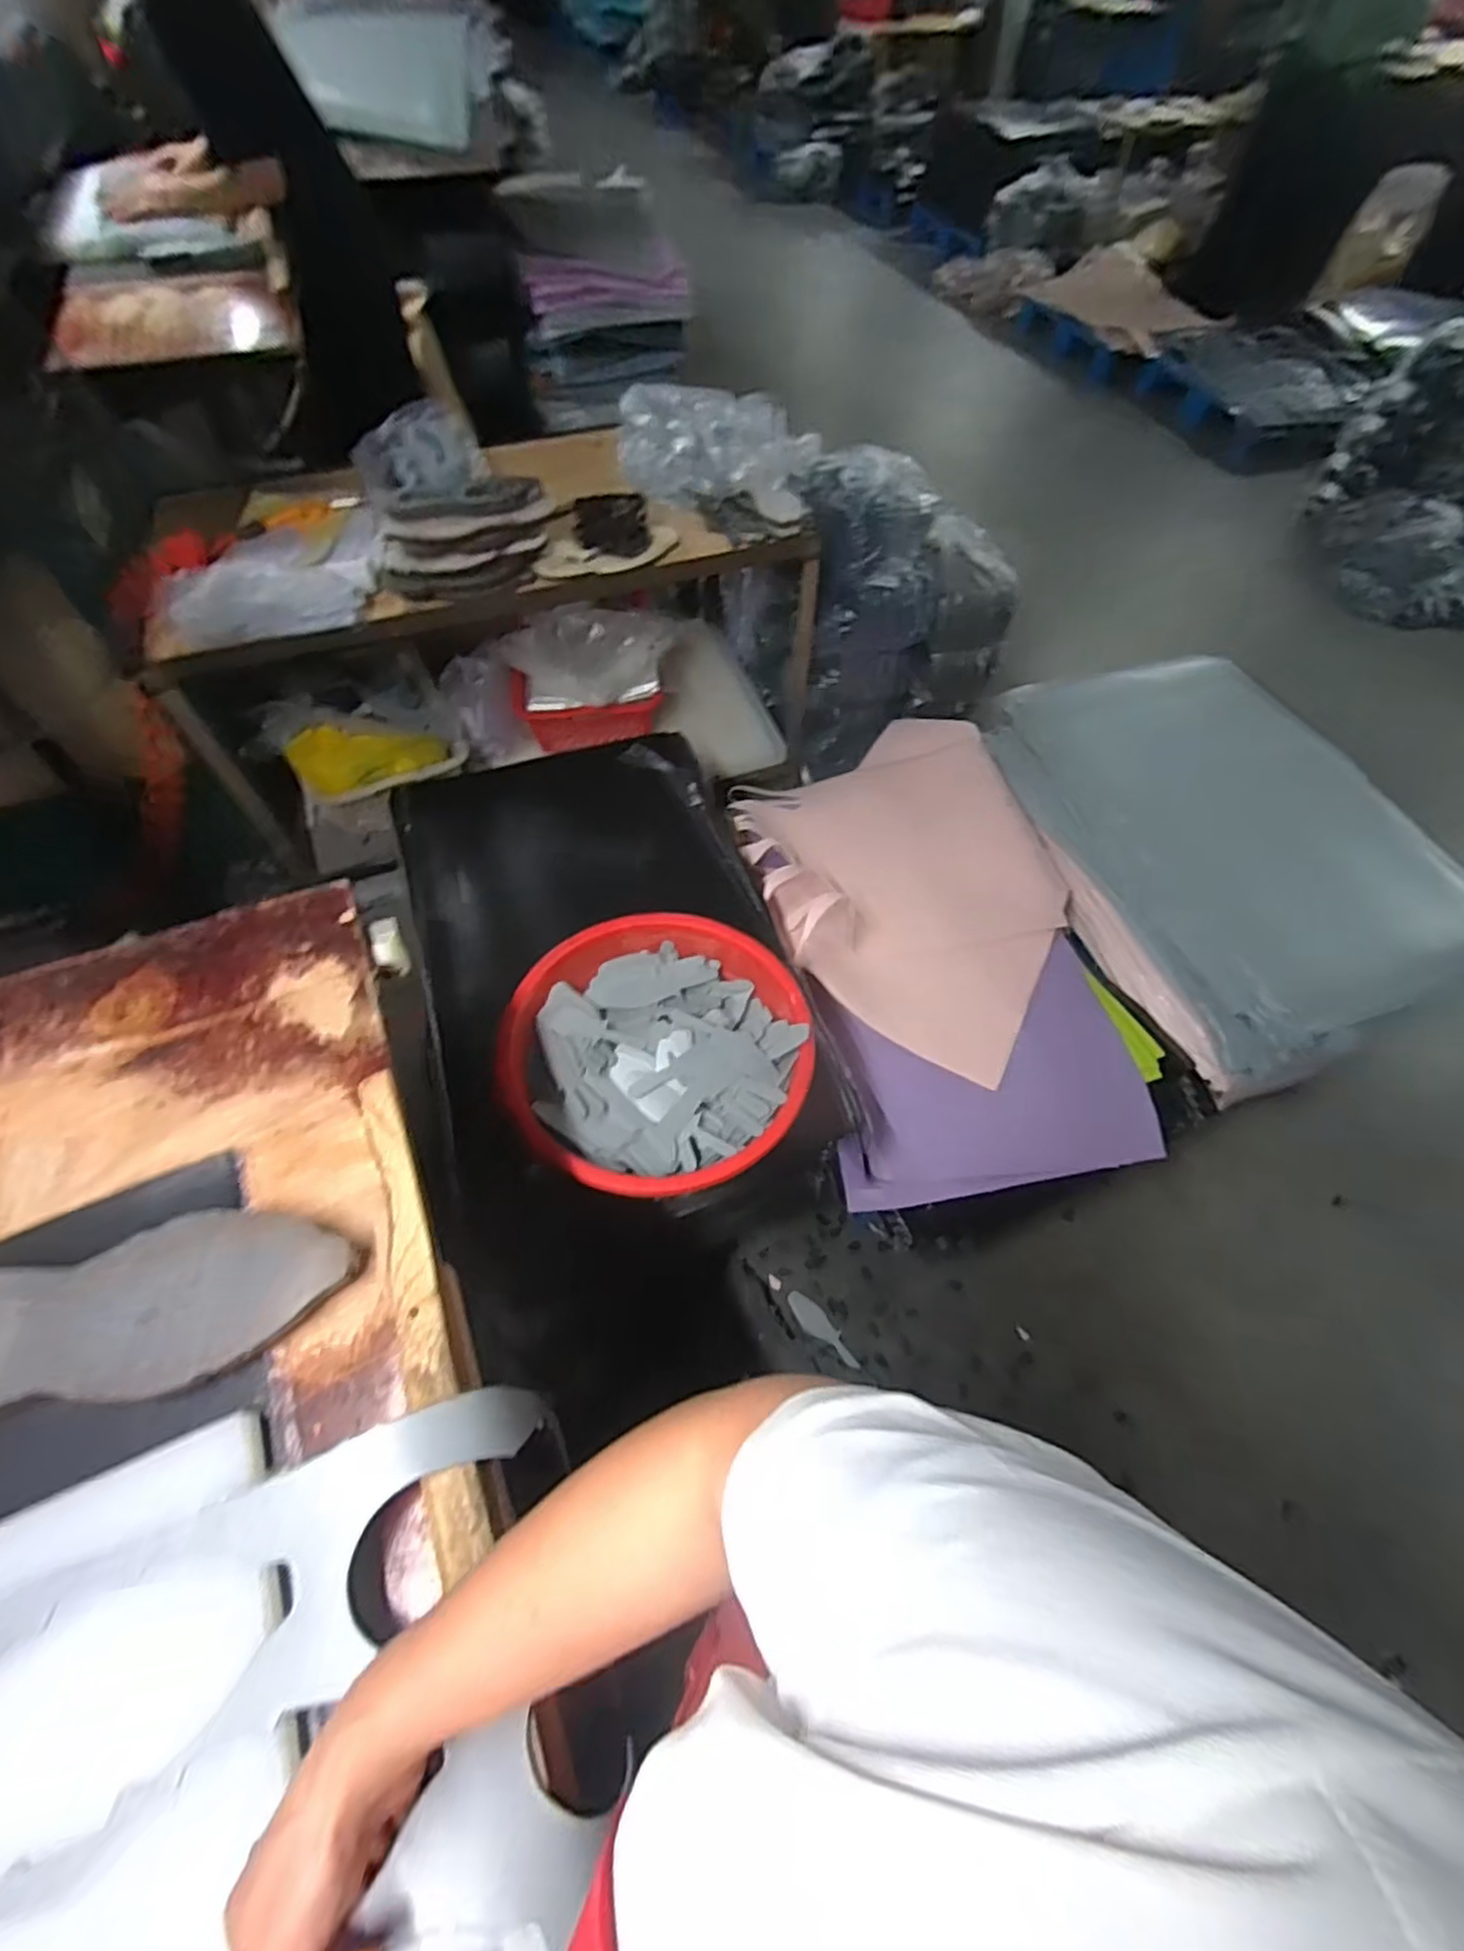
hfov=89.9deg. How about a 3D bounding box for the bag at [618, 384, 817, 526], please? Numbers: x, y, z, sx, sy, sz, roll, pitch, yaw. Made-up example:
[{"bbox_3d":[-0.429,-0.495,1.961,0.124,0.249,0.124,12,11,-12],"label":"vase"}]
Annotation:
[{"bbox_3d":[-0.020,-0.979,1.381,0.382,0.156,0.229,0,57,-2],"label":"bag"}]

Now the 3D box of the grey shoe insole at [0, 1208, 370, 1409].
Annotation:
[{"bbox_3d":[-0.384,0.217,0.468,0.260,0.016,0.100,-13,68,-16],"label":"grey shoe insole"}]

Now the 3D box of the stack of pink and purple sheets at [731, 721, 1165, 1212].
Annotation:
[{"bbox_3d":[0.385,-0.123,1.402,0.628,0.189,1.019,-10,58,-9],"label":"stack of pink and purple sheets"}]

